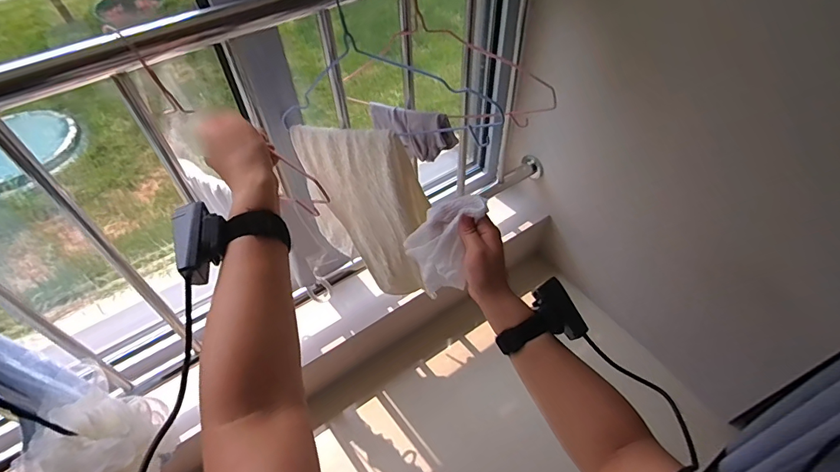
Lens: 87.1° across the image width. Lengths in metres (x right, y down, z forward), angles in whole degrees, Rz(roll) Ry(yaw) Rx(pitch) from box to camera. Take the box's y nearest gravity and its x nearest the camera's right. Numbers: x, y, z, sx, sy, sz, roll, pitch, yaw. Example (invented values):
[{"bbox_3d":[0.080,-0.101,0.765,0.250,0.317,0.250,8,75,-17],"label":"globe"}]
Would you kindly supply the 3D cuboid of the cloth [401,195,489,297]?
[{"bbox_3d":[0.022,0.016,0.536,0.098,0.131,0.066,7,51,8],"label":"cloth"}]

